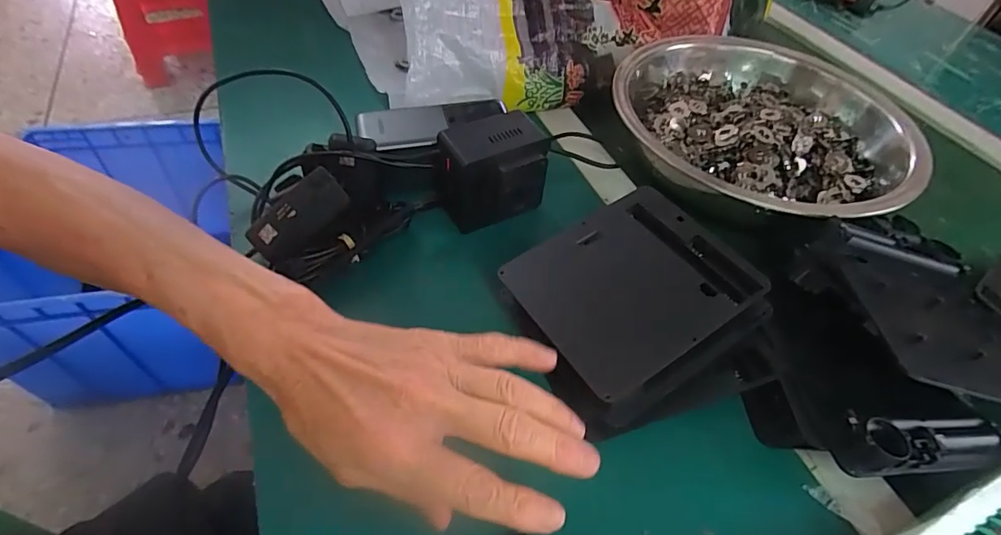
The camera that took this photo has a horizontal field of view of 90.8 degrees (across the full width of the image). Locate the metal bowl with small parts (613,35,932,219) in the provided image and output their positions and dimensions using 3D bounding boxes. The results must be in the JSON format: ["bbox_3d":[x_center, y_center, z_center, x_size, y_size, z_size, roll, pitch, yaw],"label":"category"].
[{"bbox_3d":[0.241,-0.122,0.455,0.213,0.070,0.254,0,49,-7],"label":"metal bowl with small parts"}]

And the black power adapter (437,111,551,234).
[{"bbox_3d":[-0.007,-0.070,0.384,0.080,0.070,0.058,-19,54,-21],"label":"black power adapter"}]

